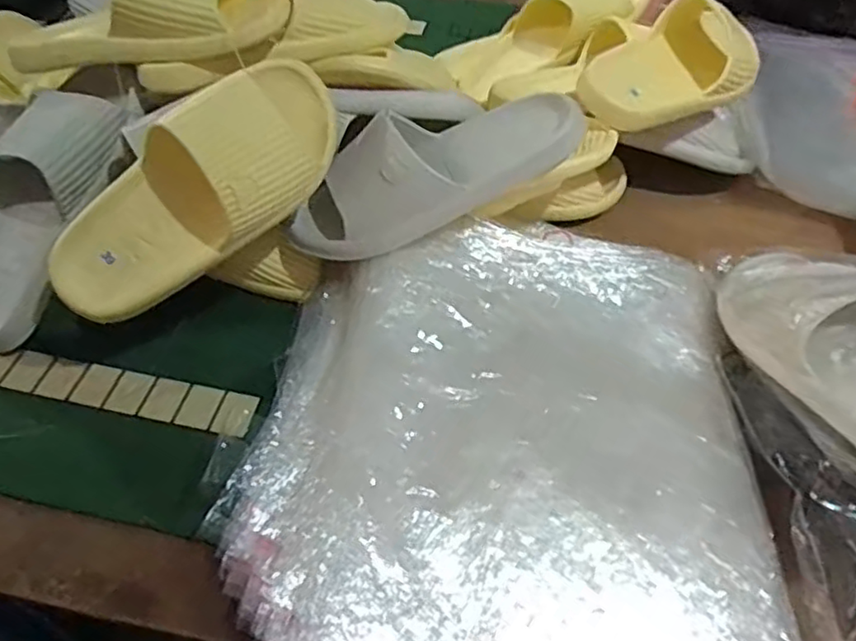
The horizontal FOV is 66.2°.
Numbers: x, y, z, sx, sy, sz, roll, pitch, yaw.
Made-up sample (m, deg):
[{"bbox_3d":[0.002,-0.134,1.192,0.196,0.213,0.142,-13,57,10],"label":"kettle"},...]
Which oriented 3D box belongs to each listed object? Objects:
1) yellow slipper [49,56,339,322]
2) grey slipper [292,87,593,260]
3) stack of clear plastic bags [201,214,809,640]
[{"bbox_3d":[-0.175,-0.098,0.504,0.252,0.107,0.080,-41,23,0],"label":"yellow slipper"},{"bbox_3d":[0.005,-0.128,0.564,0.262,0.084,0.091,-24,56,-5],"label":"grey slipper"},{"bbox_3d":[0.064,0.088,0.480,0.386,0.042,0.445,7,51,1],"label":"stack of clear plastic bags"}]

